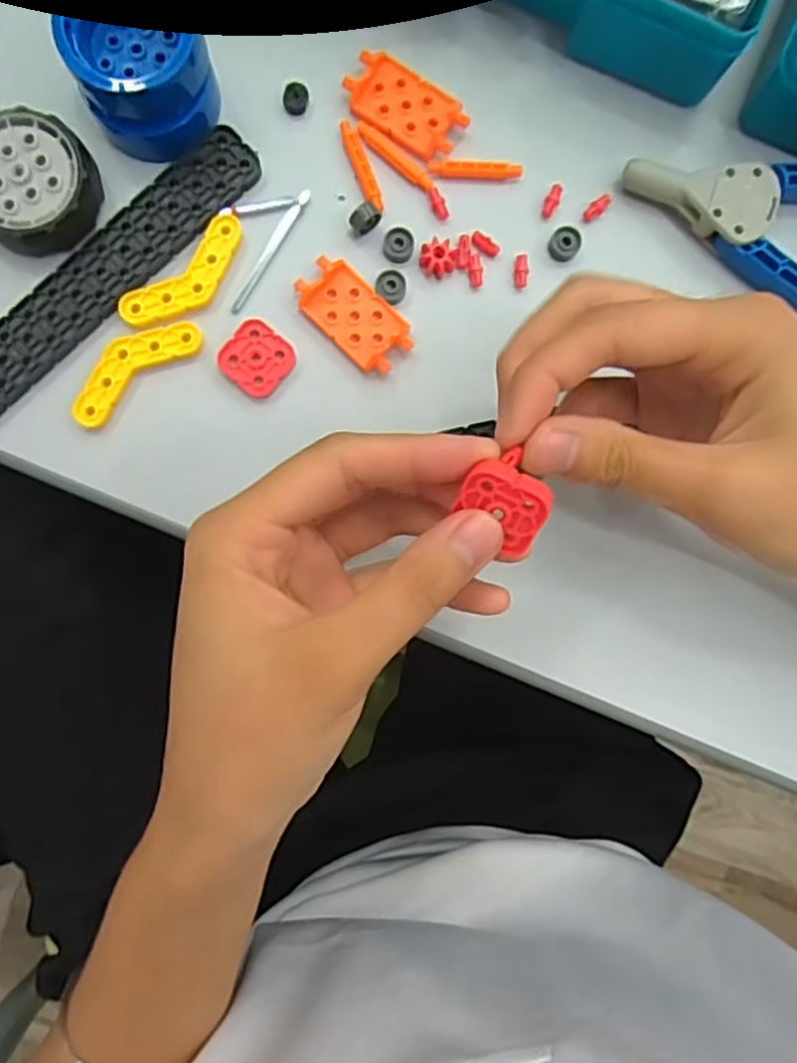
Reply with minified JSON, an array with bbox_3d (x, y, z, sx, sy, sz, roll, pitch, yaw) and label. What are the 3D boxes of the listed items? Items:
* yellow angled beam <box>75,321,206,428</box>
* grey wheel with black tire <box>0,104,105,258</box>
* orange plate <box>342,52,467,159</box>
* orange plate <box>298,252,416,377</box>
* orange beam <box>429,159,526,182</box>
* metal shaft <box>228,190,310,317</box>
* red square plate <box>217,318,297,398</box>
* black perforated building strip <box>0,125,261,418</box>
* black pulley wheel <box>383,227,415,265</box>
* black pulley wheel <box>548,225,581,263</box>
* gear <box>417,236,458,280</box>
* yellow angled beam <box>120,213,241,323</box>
[{"bbox_3d":[-0.105,-0.066,0.267,0.058,0.004,0.021,-38,91,-1],"label":"yellow angled beam"},{"bbox_3d":[-0.142,-0.135,0.260,0.049,0.014,0.049,0,90,-1],"label":"grey wheel with black tire"},{"bbox_3d":[0.003,-0.170,0.272,0.047,0.008,0.027,31,90,-1],"label":"orange plate"},{"bbox_3d":[-0.017,-0.086,0.269,0.048,0.005,0.025,44,89,-1],"label":"orange plate"},{"bbox_3d":[0.031,-0.146,0.274,0.037,0.004,0.006,3,90,-1],"label":"orange beam"},{"bbox_3d":[-0.052,-0.112,0.272,0.006,0.004,0.055,32,90,-1],"label":"metal shaft"},{"bbox_3d":[-0.056,-0.069,0.268,0.025,0.004,0.026,41,89,-1],"label":"red square plate"},{"bbox_3d":[-0.114,-0.101,0.266,0.148,0.005,0.030,-43,91,-1],"label":"black perforated building strip"},{"bbox_3d":[0.000,-0.114,0.272,0.012,0.004,0.013,0,90,-1],"label":"black pulley wheel"},{"bbox_3d":[0.067,-0.116,0.274,0.013,0.004,0.013,0,90,-1],"label":"black pulley wheel"},{"bbox_3d":[0.016,-0.110,0.271,0.014,0.007,0.015,0,90,-1],"label":"gear"},{"bbox_3d":[-0.083,-0.100,0.269,0.058,0.004,0.021,-42,91,-1],"label":"yellow angled beam"}]

